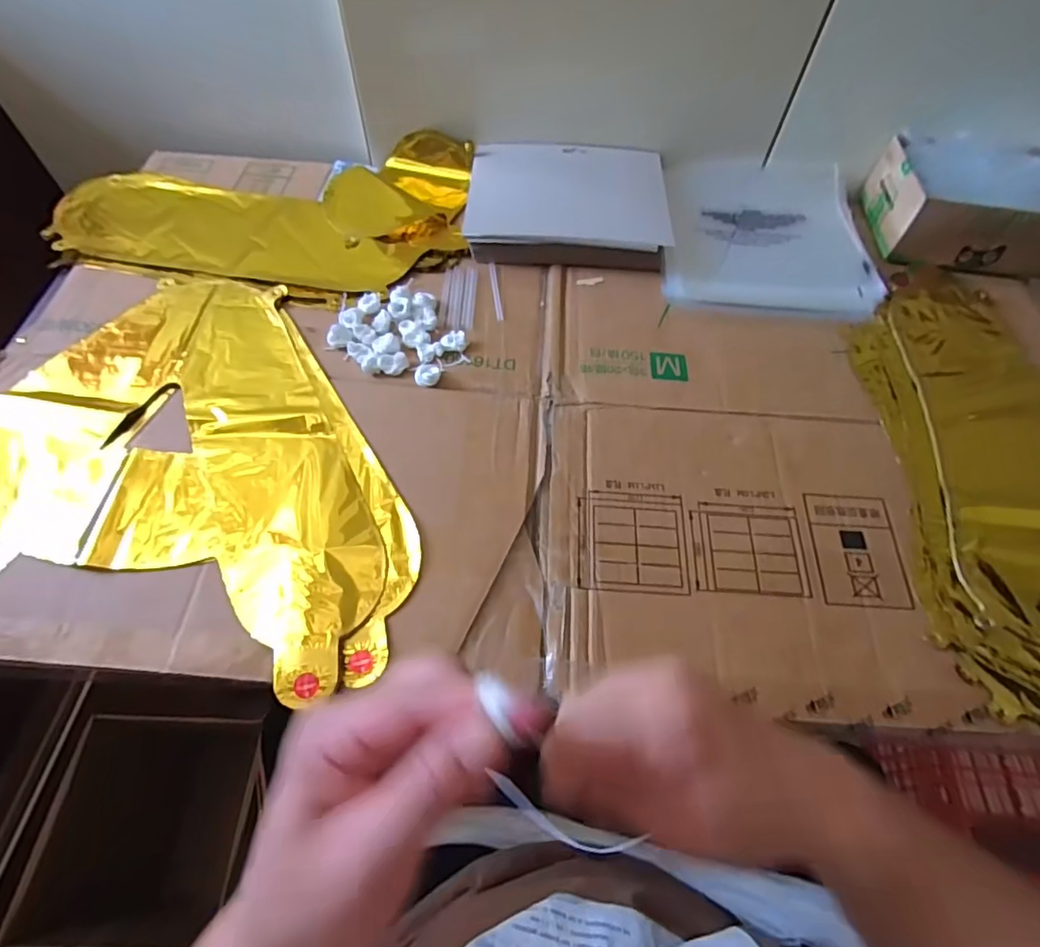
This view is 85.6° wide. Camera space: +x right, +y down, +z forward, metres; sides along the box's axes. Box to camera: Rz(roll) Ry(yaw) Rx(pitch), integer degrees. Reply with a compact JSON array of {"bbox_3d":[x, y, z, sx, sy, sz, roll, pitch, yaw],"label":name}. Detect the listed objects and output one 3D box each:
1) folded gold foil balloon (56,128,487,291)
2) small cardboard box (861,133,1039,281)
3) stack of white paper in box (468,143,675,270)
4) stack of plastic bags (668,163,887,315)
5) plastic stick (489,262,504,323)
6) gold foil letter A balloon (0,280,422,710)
[{"bbox_3d":[-0.264,-0.293,0.599,0.422,0.038,0.250,8,60,2],"label":"folded gold foil balloon"},{"bbox_3d":[0.479,-0.284,0.592,0.188,0.067,0.141,10,60,3],"label":"small cardboard box"},{"bbox_3d":[0.051,-0.291,0.597,0.202,0.028,0.168,2,60,-2],"label":"stack of white paper in box"},{"bbox_3d":[0.265,-0.266,0.602,0.210,0.023,0.234,7,60,1],"label":"stack of plastic bags"},{"bbox_3d":[-0.023,-0.178,0.548,0.007,0.004,0.075,-6,60,-6],"label":"plastic stick"},{"bbox_3d":[-0.278,-0.026,0.440,0.408,0.011,0.338,5,60,0],"label":"gold foil letter A balloon"}]

